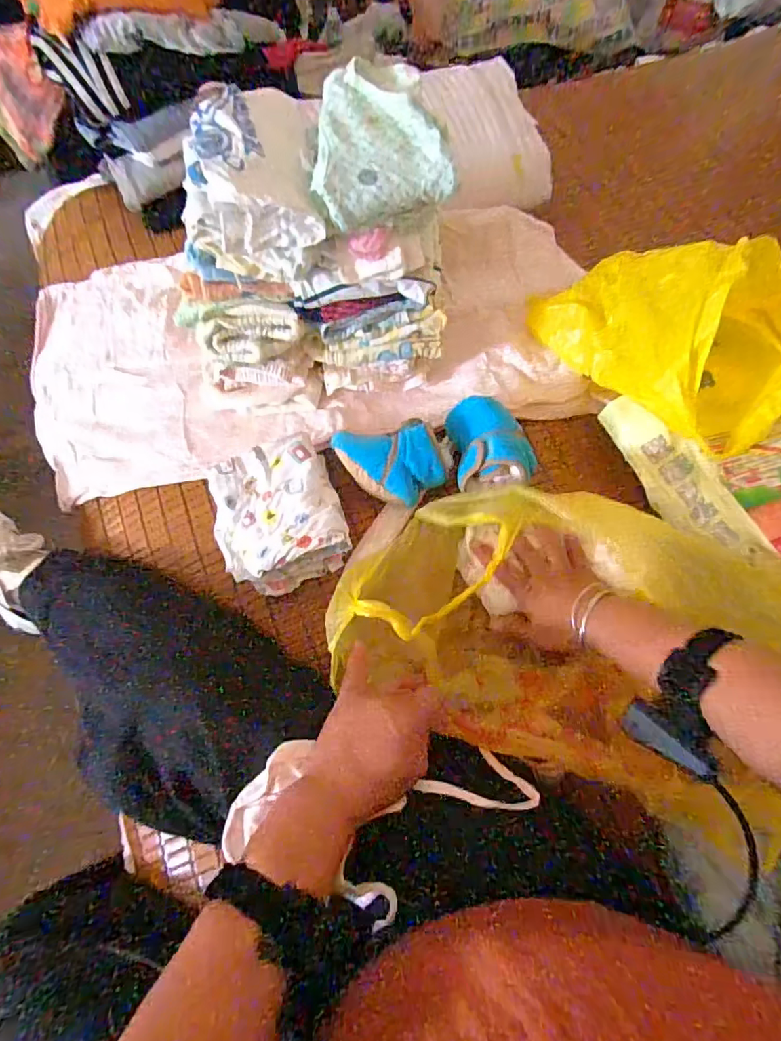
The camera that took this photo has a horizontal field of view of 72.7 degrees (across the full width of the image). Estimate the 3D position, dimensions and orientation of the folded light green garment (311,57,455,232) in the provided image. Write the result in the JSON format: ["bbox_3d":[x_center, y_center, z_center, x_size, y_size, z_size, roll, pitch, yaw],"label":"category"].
[{"bbox_3d":[-0.018,-0.347,0.486,0.126,0.052,0.144,-15,66,-9],"label":"folded light green garment"}]

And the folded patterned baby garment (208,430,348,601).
[{"bbox_3d":[-0.129,-0.006,0.599,0.143,0.057,0.156,-20,66,-11],"label":"folded patterned baby garment"}]

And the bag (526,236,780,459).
[{"bbox_3d":[0.327,-0.219,0.597,0.177,0.161,0.297,-25,67,-13],"label":"bag"}]

